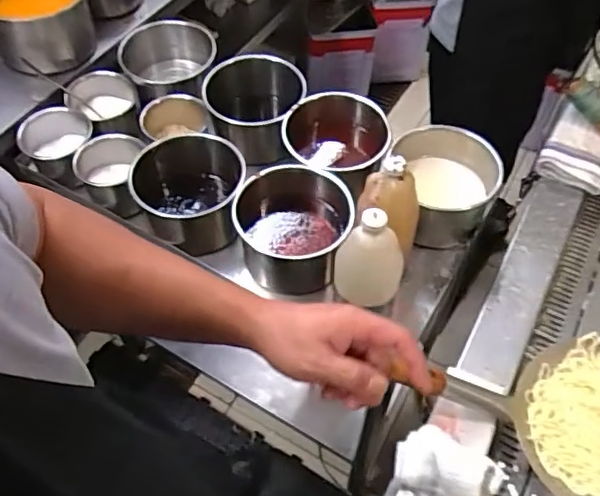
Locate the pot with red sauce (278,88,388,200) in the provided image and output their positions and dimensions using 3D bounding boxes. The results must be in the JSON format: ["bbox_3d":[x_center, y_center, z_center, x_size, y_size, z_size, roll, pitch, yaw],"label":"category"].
[{"bbox_3d":[0.057,-0.156,0.992,0.169,0.132,0.190,11,56,7],"label":"pot with red sauce"}]

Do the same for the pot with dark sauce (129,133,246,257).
[{"bbox_3d":[-0.177,-0.088,0.934,0.173,0.128,0.188,0,55,0],"label":"pot with dark sauce"}]

